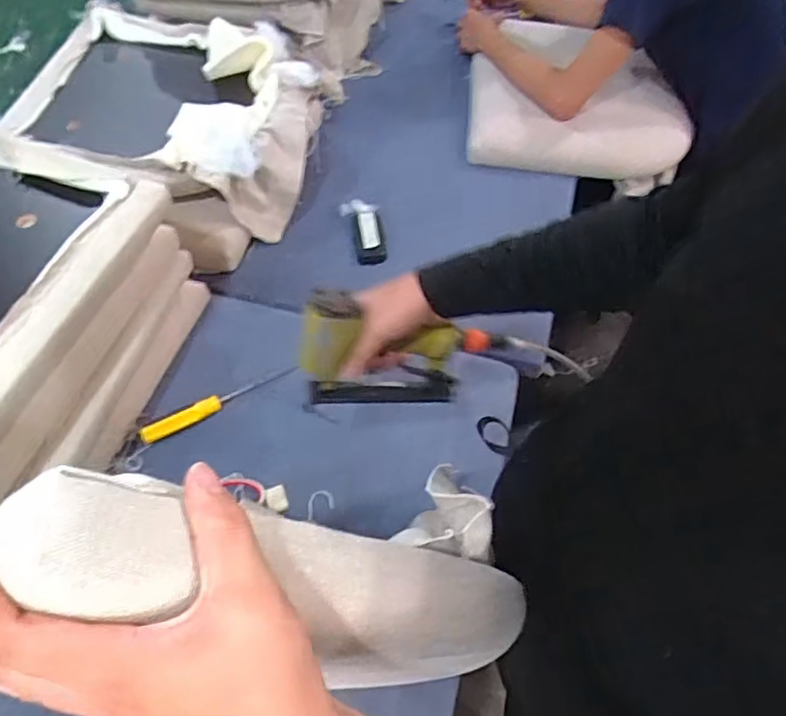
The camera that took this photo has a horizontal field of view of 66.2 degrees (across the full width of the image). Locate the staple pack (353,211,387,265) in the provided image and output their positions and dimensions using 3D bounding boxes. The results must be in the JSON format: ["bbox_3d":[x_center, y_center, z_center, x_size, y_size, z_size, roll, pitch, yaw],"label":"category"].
[{"bbox_3d":[-0.043,-0.205,1.031,0.053,0.036,0.105,-6,58,-5],"label":"staple pack"}]

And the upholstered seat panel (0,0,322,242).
[{"bbox_3d":[-0.373,-0.446,1.070,0.512,0.144,0.359,16,59,9],"label":"upholstered seat panel"}]

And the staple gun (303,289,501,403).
[{"bbox_3d":[-0.005,-0.002,0.673,0.237,0.118,0.048,8,33,-32],"label":"staple gun"}]

